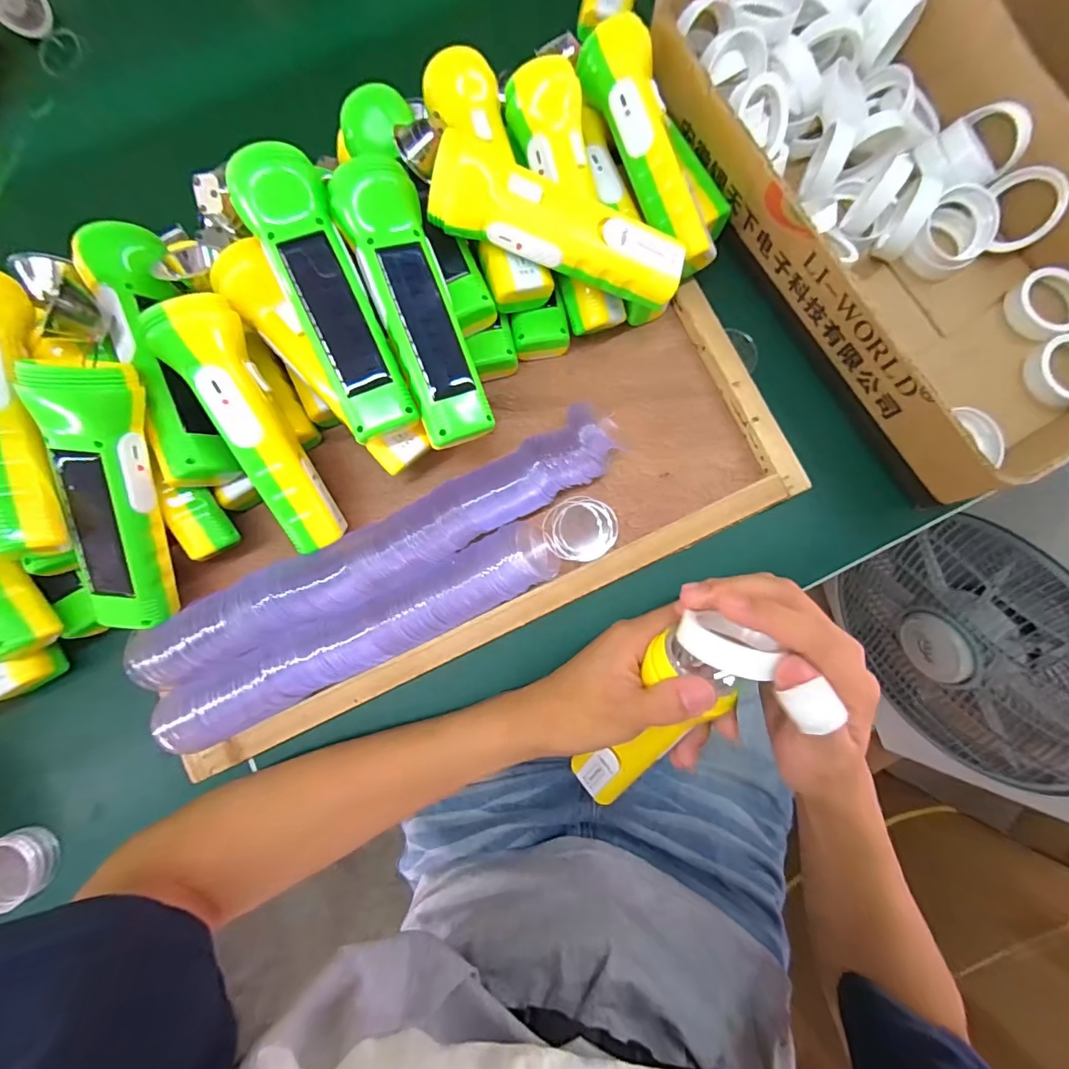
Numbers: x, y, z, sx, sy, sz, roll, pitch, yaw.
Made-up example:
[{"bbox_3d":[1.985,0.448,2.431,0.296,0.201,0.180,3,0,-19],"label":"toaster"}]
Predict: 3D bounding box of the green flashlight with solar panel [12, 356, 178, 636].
[{"bbox_3d":[-0.260,-0.016,0.284,0.054,0.042,0.164,5,110,-1],"label":"green flashlight with solar panel"}]

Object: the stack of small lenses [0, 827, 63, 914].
[{"bbox_3d":[-0.360,0.231,0.326,0.042,0.022,0.045,-31,83,-4],"label":"stack of small lenses"}]

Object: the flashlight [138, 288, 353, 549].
[{"bbox_3d":[-0.177,-0.064,0.303,0.046,0.042,0.162,-25,110,-5],"label":"flashlight"}]

